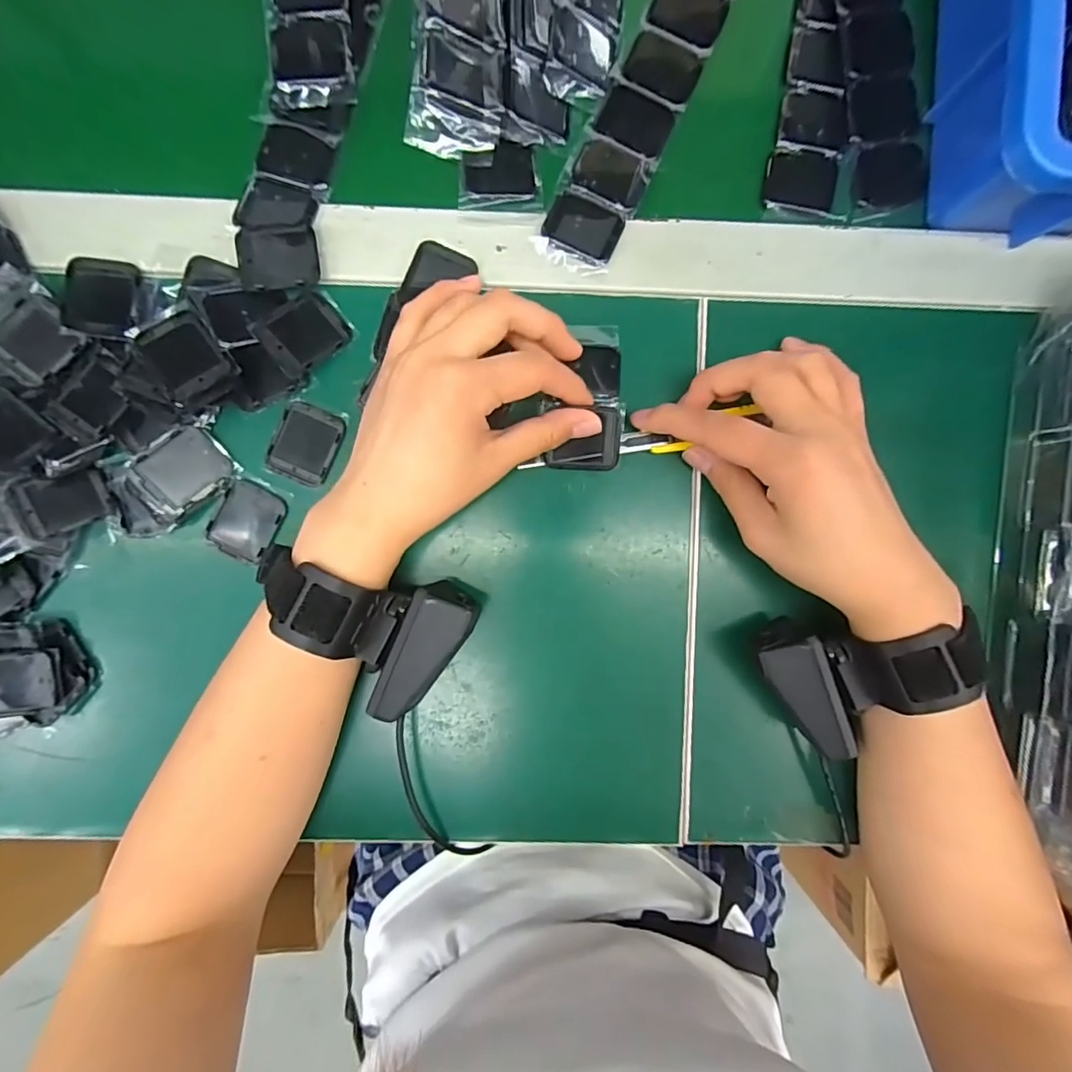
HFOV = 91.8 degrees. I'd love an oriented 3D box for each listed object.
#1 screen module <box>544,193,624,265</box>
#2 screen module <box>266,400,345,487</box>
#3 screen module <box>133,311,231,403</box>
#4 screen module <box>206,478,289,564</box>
[{"bbox_3d":[0.025,-0.164,0.276,0.039,0.004,0.030,26,89,-2],"label":"screen module"},{"bbox_3d":[-0.123,-0.049,0.277,0.033,0.004,0.039,21,89,-2],"label":"screen module"},{"bbox_3d":[-0.173,-0.088,0.254,0.032,0.004,0.039,-38,89,-8],"label":"screen module"},{"bbox_3d":[-0.154,-0.007,0.278,0.033,0.012,0.040,30,96,-16],"label":"screen module"}]

